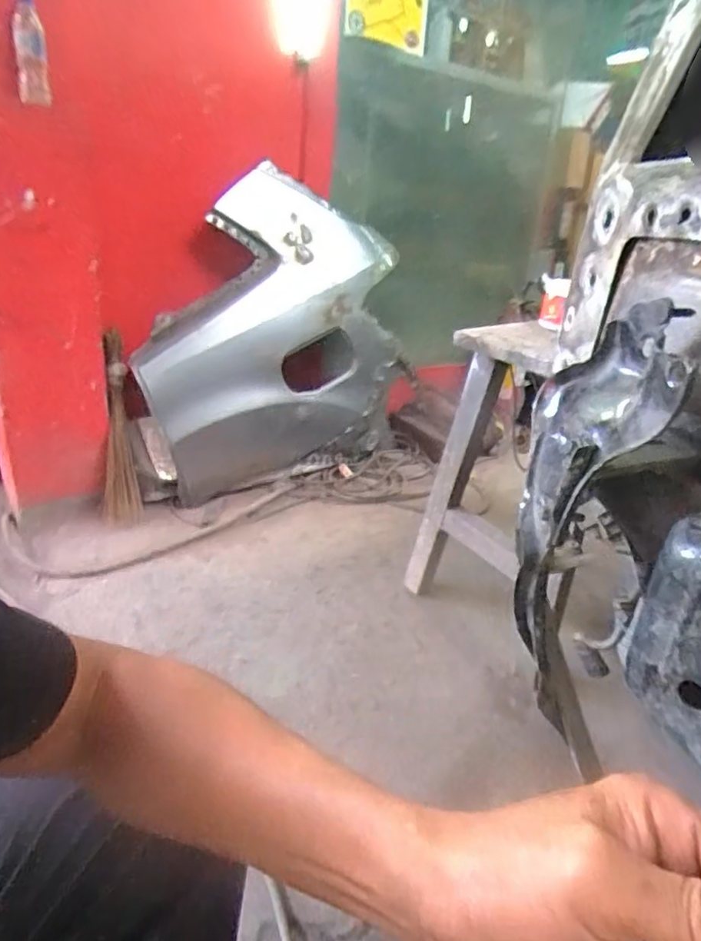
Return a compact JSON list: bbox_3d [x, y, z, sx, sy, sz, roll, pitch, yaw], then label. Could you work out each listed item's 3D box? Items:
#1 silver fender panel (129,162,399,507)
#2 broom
[{"bbox_3d":[-0.181,-0.323,1.747,0.740,0.946,0.248,27,-8,-26],"label":"silver fender panel"},{"bbox_3d":[-0.609,-0.103,1.536,0.095,0.457,0.149,-7,25,-26],"label":"broom"}]

